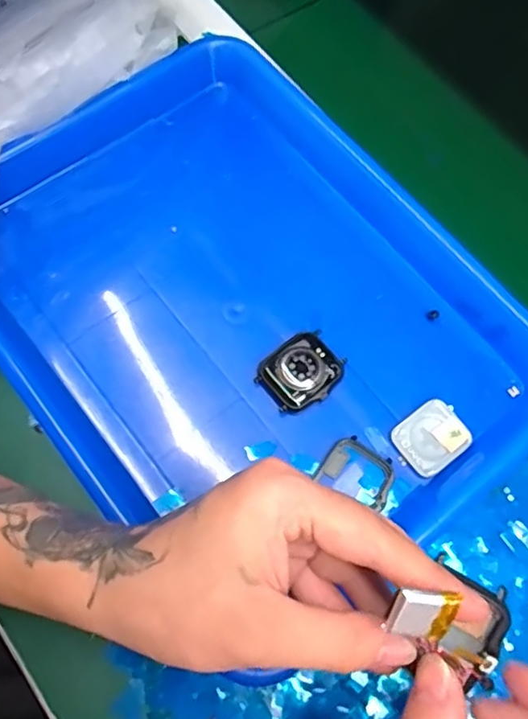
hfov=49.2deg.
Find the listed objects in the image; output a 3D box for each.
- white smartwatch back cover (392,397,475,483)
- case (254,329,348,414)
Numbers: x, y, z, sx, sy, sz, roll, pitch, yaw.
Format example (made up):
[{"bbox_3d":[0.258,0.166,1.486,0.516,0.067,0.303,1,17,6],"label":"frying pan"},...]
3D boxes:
[{"bbox_3d":[0.094,0.044,0.326,0.040,0.004,0.033,-35,75,-13],"label":"white smartwatch back cover"},{"bbox_3d":[0.022,0.007,0.332,0.046,0.011,0.038,-36,75,-14],"label":"case"}]

